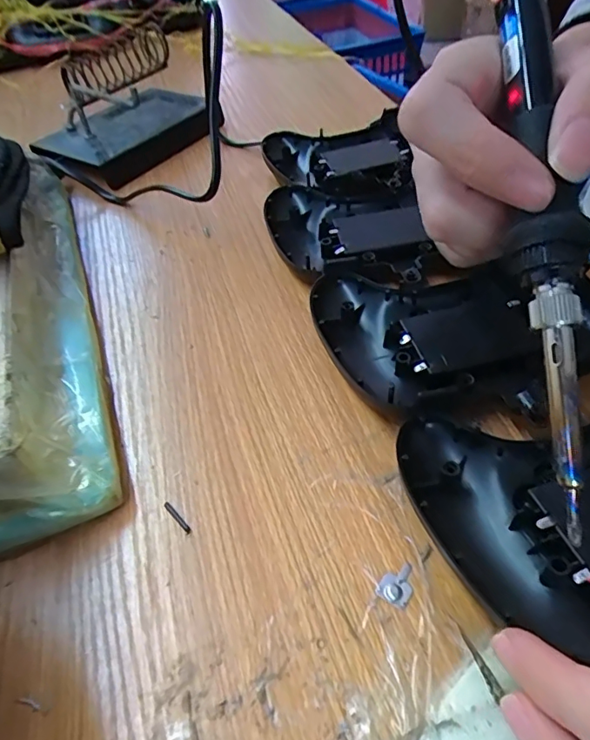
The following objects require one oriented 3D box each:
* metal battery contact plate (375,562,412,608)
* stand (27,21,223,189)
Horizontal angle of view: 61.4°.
[{"bbox_3d":[0.033,0.067,0.159,0.010,0.004,0.014,25,54,26],"label":"metal battery contact plate"},{"bbox_3d":[-0.136,-0.209,0.394,0.115,0.062,0.142,25,54,26],"label":"stand"}]

